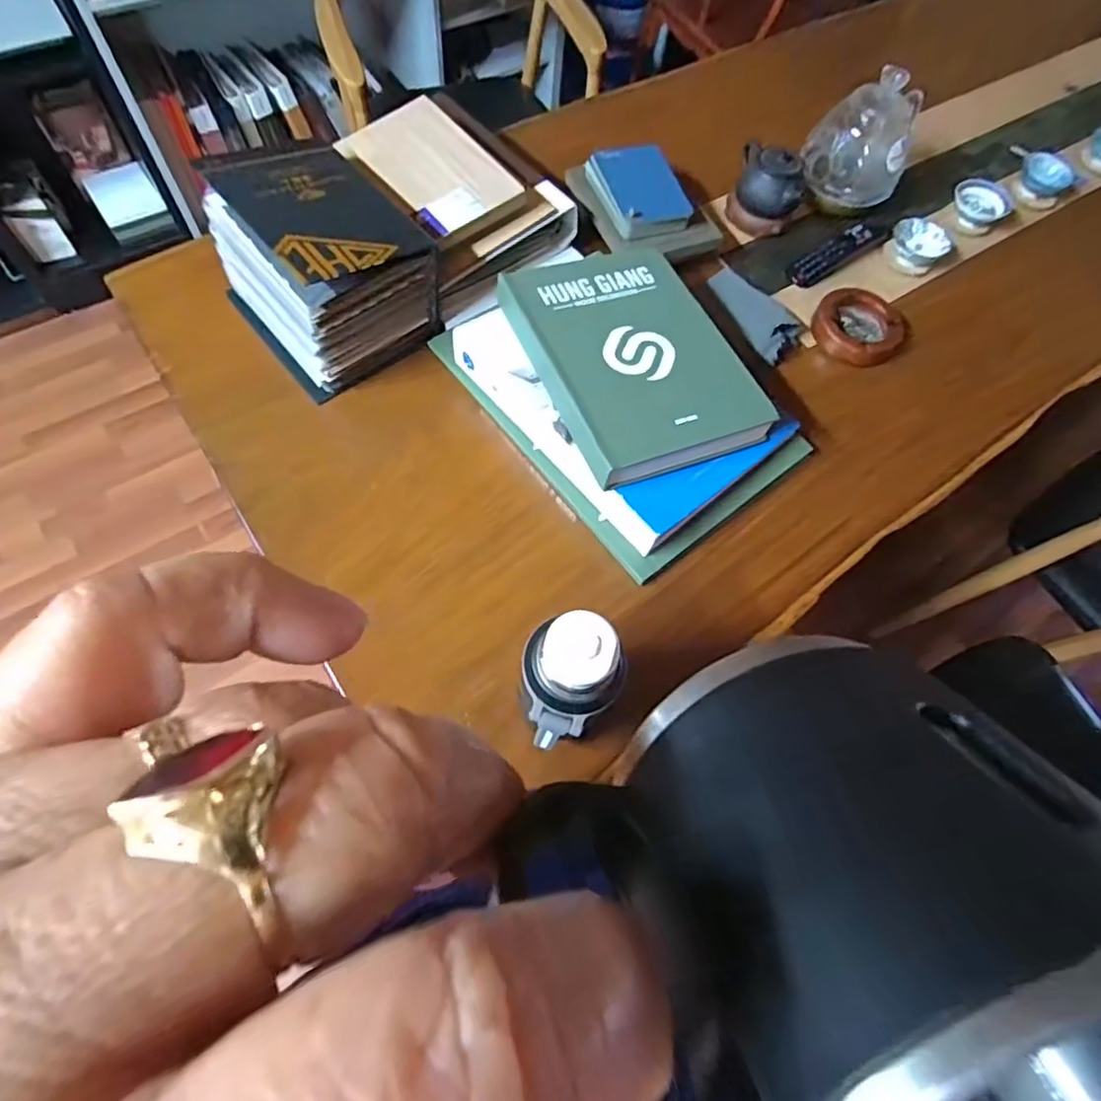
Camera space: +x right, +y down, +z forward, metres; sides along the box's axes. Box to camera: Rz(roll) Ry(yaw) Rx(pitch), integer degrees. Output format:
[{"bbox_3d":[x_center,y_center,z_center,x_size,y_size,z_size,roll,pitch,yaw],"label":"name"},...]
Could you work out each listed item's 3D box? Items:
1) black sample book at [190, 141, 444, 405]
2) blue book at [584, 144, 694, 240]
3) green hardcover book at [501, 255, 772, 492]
[{"bbox_3d":[-0.267,-0.340,0.735,0.201,0.173,0.205,-37,70,-16],"label":"black sample book"},{"bbox_3d":[0.120,-0.501,0.857,0.111,0.031,0.160,-15,65,-7],"label":"blue book"},{"bbox_3d":[0.094,-0.229,0.708,0.216,0.044,0.298,-23,67,-11],"label":"green hardcover book"}]

